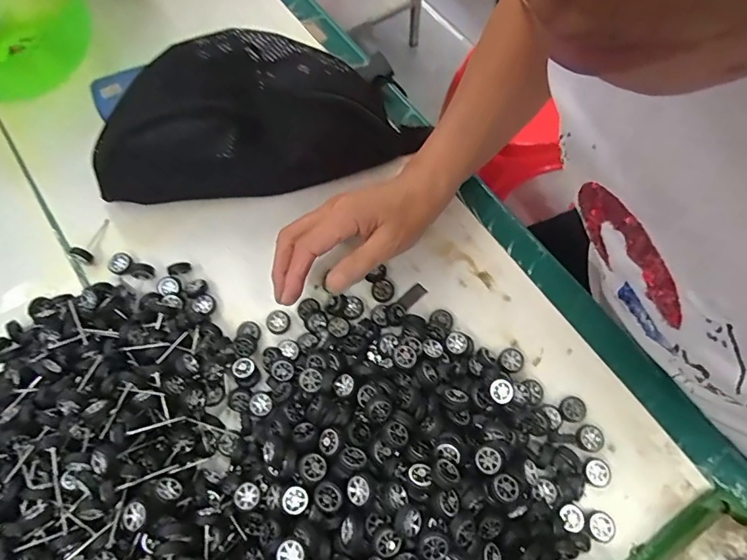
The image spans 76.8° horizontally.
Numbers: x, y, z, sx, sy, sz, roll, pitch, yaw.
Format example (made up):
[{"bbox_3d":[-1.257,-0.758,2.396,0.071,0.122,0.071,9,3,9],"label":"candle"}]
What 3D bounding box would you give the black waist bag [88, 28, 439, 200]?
[{"bbox_3d":[-0.112,-0.153,0.435,0.293,0.068,0.151,-20,71,-6],"label":"black waist bag"}]

